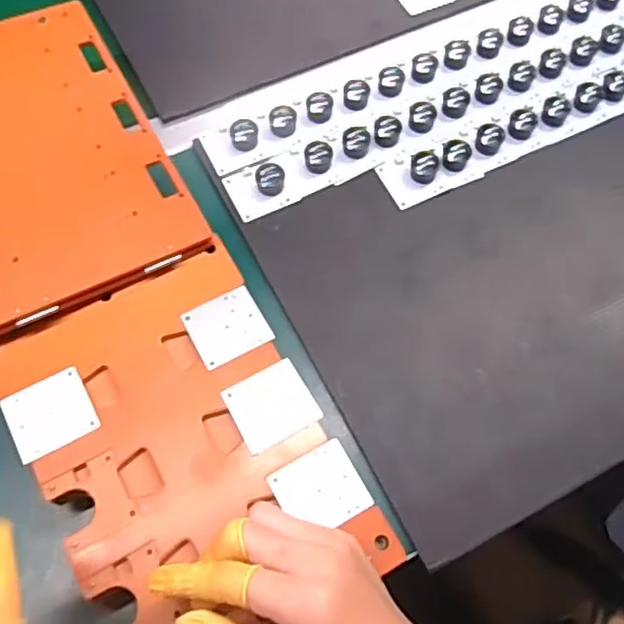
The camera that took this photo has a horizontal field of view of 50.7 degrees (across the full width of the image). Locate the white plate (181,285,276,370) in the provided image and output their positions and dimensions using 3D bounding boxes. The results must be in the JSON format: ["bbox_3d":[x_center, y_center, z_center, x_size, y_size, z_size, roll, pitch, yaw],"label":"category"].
[{"bbox_3d":[-0.055,0.009,0.431,0.048,0.004,0.044,-25,69,-14],"label":"white plate"}]

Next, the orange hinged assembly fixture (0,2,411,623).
[{"bbox_3d":[-0.131,-0.013,0.423,0.161,0.022,0.452,-26,75,-14],"label":"orange hinged assembly fixture"}]

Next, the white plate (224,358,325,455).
[{"bbox_3d":[-0.025,0.058,0.410,0.049,0.004,0.045,-26,69,-14],"label":"white plate"}]

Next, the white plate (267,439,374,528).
[{"bbox_3d":[0.005,0.104,0.385,0.049,0.004,0.044,-26,69,-14],"label":"white plate"}]

